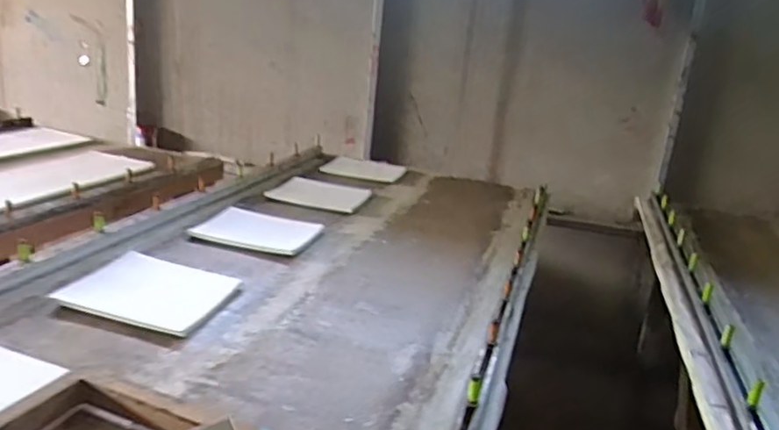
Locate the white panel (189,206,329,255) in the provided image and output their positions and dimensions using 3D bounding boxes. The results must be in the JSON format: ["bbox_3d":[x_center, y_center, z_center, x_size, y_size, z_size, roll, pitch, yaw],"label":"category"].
[{"bbox_3d":[-0.320,0.032,1.452,0.277,0.018,0.196,9,19,12],"label":"white panel"}]

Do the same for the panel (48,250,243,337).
[{"bbox_3d":[-0.446,0.140,1.110,0.293,0.016,0.222,9,19,14],"label":"panel"}]

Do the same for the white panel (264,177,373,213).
[{"bbox_3d":[-0.213,-0.062,1.795,0.288,0.019,0.232,8,19,12],"label":"white panel"}]

